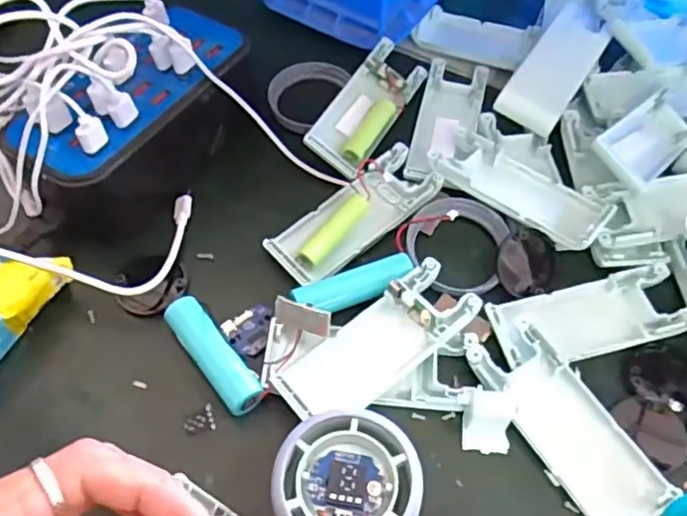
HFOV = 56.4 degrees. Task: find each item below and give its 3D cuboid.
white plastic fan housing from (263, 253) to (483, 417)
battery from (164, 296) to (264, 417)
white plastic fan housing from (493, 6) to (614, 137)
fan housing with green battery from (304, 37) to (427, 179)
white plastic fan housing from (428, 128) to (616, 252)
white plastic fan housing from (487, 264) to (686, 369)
[{"bbox_3d":[0.017,0.044,0.317,0.103,0.021,0.040,-34,64,-19],"label":"white plastic fan housing"},{"bbox_3d":[-0.065,0.049,0.321,0.019,0.017,0.067,-34,64,-18],"label":"battery"},{"bbox_3d":[0.137,-0.121,0.414,0.038,0.025,0.098,30,63,18],"label":"white plastic fan housing"},{"bbox_3d":[0.015,-0.096,0.408,0.039,0.019,0.103,32,64,3],"label":"fan housing with green battery"},{"bbox_3d":[0.101,-0.040,0.369,0.100,0.019,0.046,37,66,21],"label":"white plastic fan housing"},{"bbox_3d":[0.129,0.030,0.333,0.102,0.015,0.040,-13,59,-7],"label":"white plastic fan housing"}]

